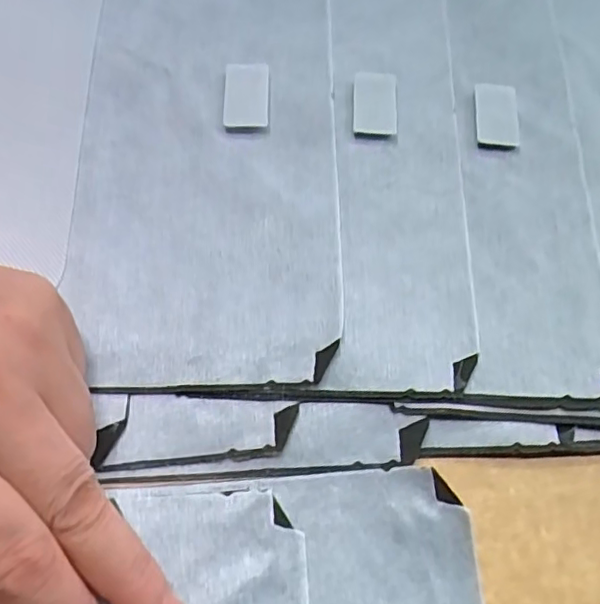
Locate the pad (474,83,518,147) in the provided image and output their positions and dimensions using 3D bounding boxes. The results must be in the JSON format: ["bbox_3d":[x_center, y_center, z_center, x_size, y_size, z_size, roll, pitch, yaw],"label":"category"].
[{"bbox_3d":[0.087,-0.083,0.267,0.019,0.005,0.034,7,62,0],"label":"pad"}]

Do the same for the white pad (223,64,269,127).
[{"bbox_3d":[-0.024,-0.089,0.262,0.019,0.008,0.037,1,62,-3],"label":"white pad"}]

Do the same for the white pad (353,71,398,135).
[{"bbox_3d":[0.033,-0.086,0.265,0.019,0.007,0.034,5,62,-1],"label":"white pad"}]

